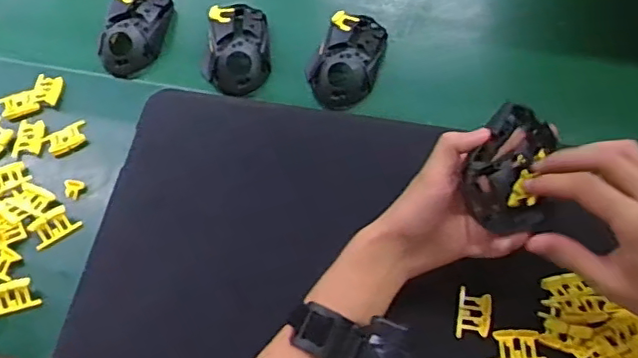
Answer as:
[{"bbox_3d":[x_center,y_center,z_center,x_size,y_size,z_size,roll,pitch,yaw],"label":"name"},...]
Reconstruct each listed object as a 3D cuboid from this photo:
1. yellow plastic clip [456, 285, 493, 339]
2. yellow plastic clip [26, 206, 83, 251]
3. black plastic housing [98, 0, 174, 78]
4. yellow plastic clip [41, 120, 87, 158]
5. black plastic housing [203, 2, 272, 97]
[{"bbox_3d":[0.131,0.113,0.489,0.025,0.007,0.040,9,63,7],"label":"yellow plastic clip"},{"bbox_3d":[-0.251,0.044,0.551,0.044,0.015,0.025,-29,64,-12],"label":"yellow plastic clip"},{"bbox_3d":[-0.204,-0.169,0.648,0.060,0.035,0.116,9,63,7],"label":"black plastic housing"},{"bbox_3d":[-0.256,-0.041,0.592,0.043,0.006,0.029,-27,64,-12],"label":"yellow plastic clip"},{"bbox_3d":[-0.090,-0.143,0.631,0.071,0.034,0.107,-4,62,0],"label":"black plastic housing"}]

